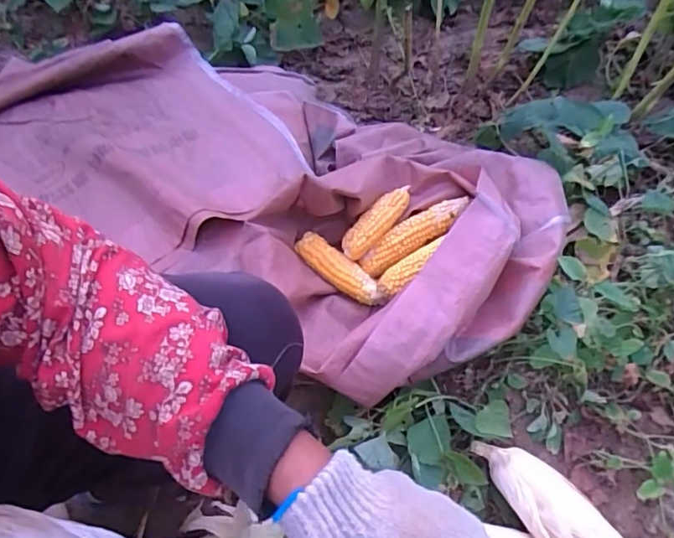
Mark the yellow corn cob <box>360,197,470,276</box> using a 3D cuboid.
[{"bbox_3d":[0.118,-0.060,0.793,0.196,0.044,0.051,-33,62,-3],"label":"yellow corn cob"}]

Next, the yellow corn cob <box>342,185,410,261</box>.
[{"bbox_3d":[0.062,-0.074,0.800,0.039,0.043,0.149,37,59,18],"label":"yellow corn cob"}]

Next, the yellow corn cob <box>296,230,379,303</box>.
[{"bbox_3d":[0.002,-0.002,0.776,0.142,0.034,0.043,33,59,16],"label":"yellow corn cob"}]

